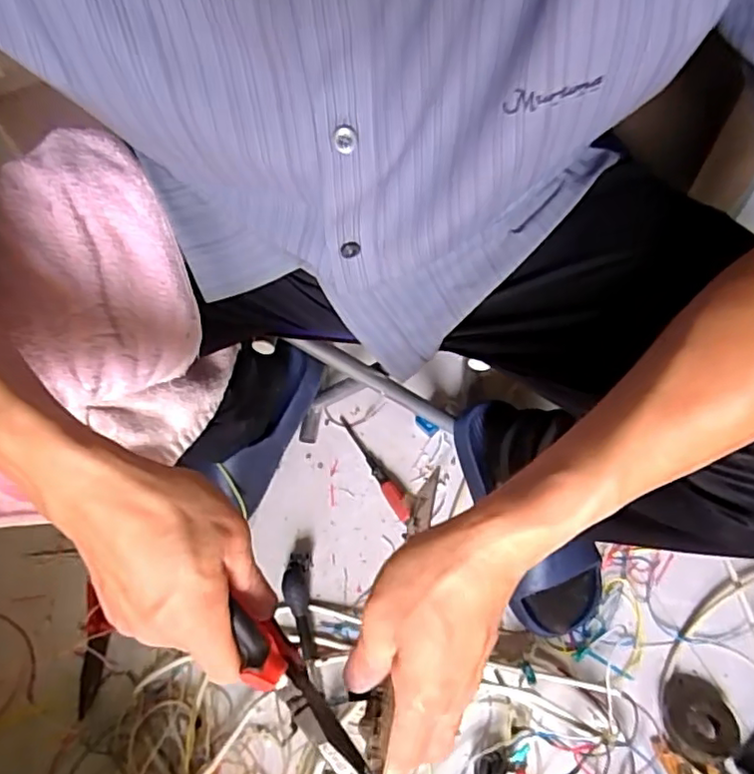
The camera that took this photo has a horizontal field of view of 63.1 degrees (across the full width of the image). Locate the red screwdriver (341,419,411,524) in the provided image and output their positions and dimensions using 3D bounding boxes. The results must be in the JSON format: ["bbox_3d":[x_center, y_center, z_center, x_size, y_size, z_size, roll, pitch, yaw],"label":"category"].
[{"bbox_3d":[-0.002,0.099,0.787,0.021,0.030,0.169,-27,65,-10],"label":"red screwdriver"}]

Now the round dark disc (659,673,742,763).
[{"bbox_3d":[0.335,0.343,0.635,0.078,0.023,0.078,0,45,0],"label":"round dark disc"}]

